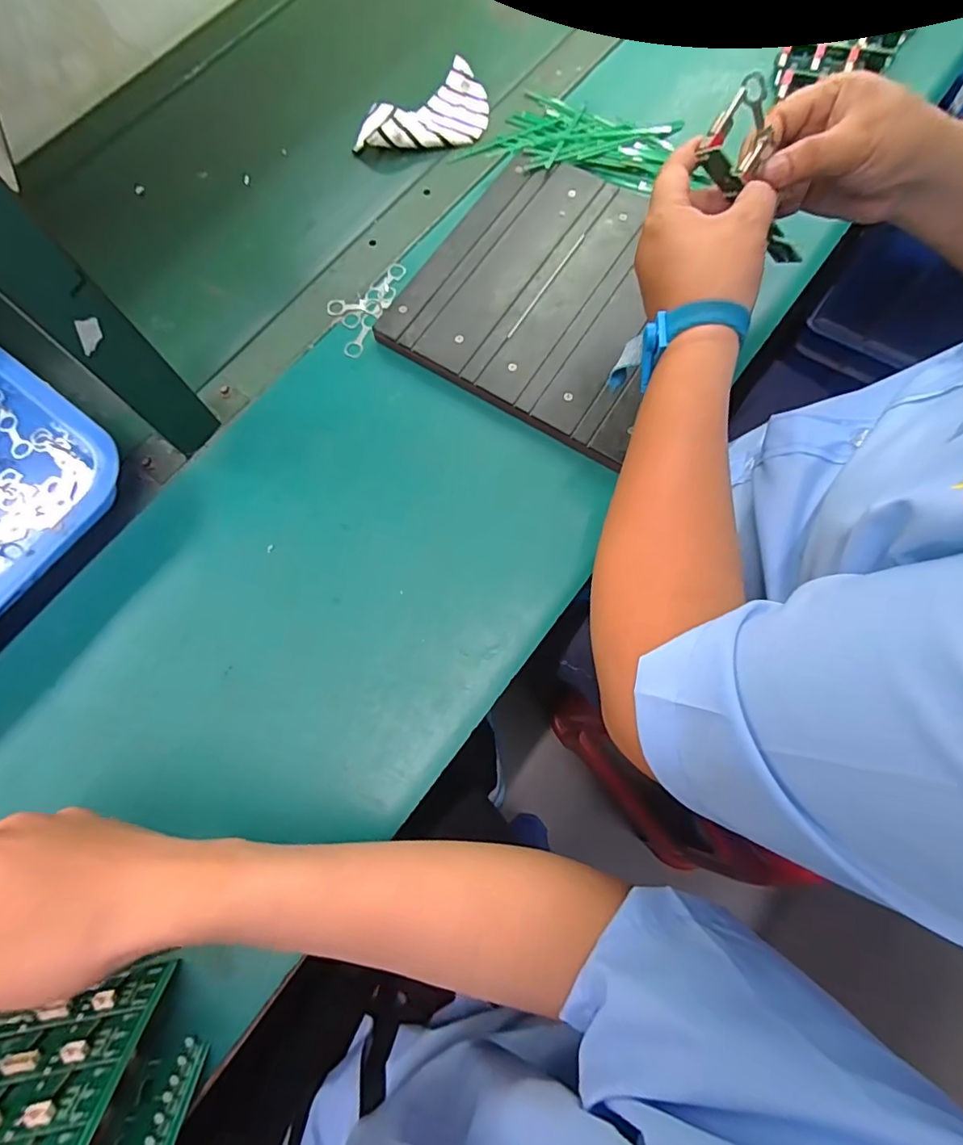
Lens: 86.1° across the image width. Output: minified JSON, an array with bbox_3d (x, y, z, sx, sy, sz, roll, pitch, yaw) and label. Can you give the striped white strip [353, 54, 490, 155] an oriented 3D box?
[{"bbox_3d":[-0.061,-0.476,0.522,0.132,0.017,0.117,-4,73,0],"label":"striped white strip"}]

